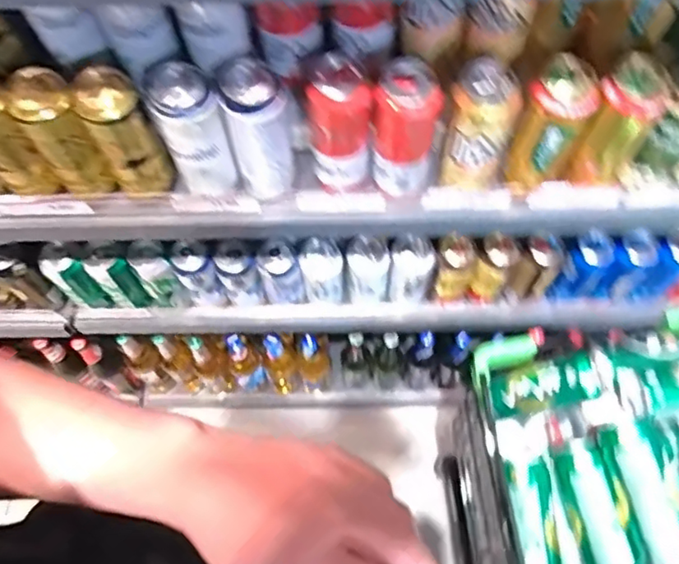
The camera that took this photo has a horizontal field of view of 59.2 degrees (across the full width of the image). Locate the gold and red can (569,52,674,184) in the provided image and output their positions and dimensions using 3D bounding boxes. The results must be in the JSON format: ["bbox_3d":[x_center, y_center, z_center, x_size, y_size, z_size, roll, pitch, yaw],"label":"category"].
[{"bbox_3d":[0.293,-0.161,0.637,0.064,0.138,0.066,32,70,15],"label":"gold and red can"}]

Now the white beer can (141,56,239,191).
[{"bbox_3d":[-0.161,-0.171,0.652,0.064,0.132,0.080,-24,67,-9],"label":"white beer can"}]

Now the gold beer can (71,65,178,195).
[{"bbox_3d":[-0.233,-0.157,0.659,0.064,0.155,0.054,-28,68,-11],"label":"gold beer can"}]

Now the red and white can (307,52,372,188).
[{"bbox_3d":[0.003,-0.169,0.655,0.070,0.140,0.059,-10,66,-3],"label":"red and white can"}]

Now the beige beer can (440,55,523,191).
[{"bbox_3d":[0.150,-0.165,0.640,0.067,0.131,0.066,19,68,10],"label":"beige beer can"}]

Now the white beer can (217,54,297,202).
[{"bbox_3d":[-0.085,-0.158,0.660,0.070,0.156,0.070,-9,66,-2],"label":"white beer can"}]

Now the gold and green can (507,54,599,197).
[{"bbox_3d":[0.223,-0.161,0.634,0.058,0.142,0.063,-1,66,1],"label":"gold and green can"}]

